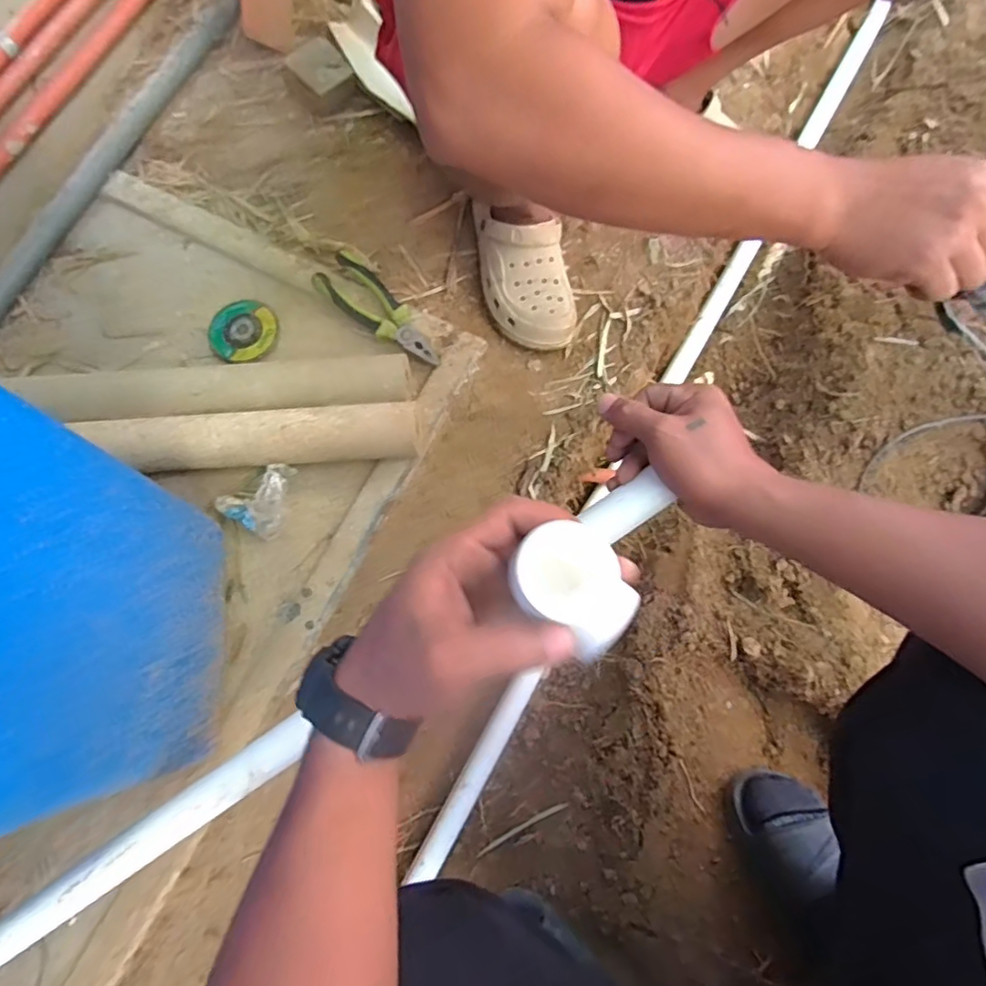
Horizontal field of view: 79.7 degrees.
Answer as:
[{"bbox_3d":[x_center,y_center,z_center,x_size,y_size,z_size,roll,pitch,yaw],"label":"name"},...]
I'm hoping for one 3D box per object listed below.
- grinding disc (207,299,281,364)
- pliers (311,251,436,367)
[{"bbox_3d":[-0.318,-0.209,0.753,0.083,0.013,0.091,-1,73,2],"label":"grinding disc"},{"bbox_3d":[-0.140,-0.226,0.734,0.188,0.020,0.061,42,79,13],"label":"pliers"}]

